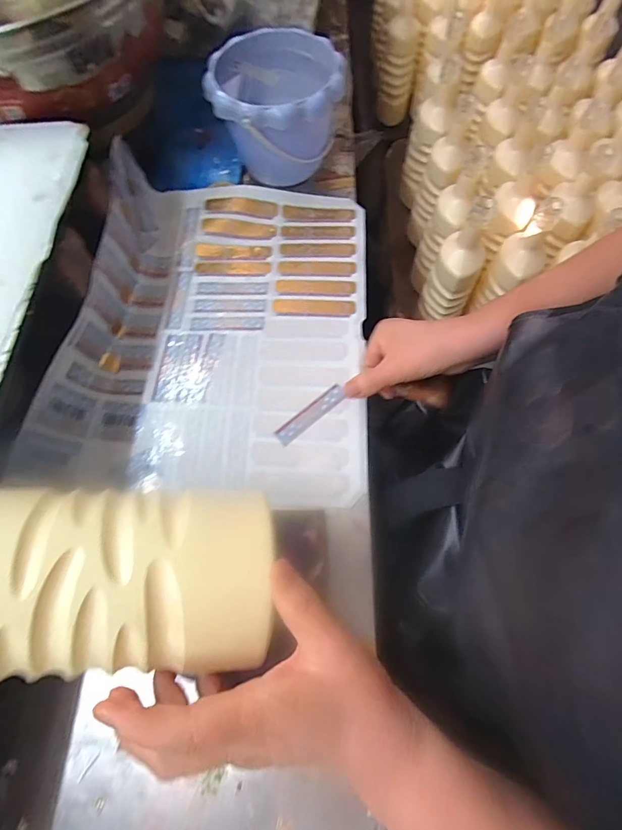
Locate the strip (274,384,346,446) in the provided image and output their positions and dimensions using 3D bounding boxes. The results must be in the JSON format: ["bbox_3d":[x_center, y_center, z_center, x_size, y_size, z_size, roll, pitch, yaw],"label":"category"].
[{"bbox_3d":[0.000,-0.001,0.407,0.083,0.004,0.019,-38,72,-12],"label":"strip"}]

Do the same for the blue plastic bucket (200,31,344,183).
[{"bbox_3d":[-0.042,-0.373,0.509,0.152,0.122,0.149,0,68,1],"label":"blue plastic bucket"}]

